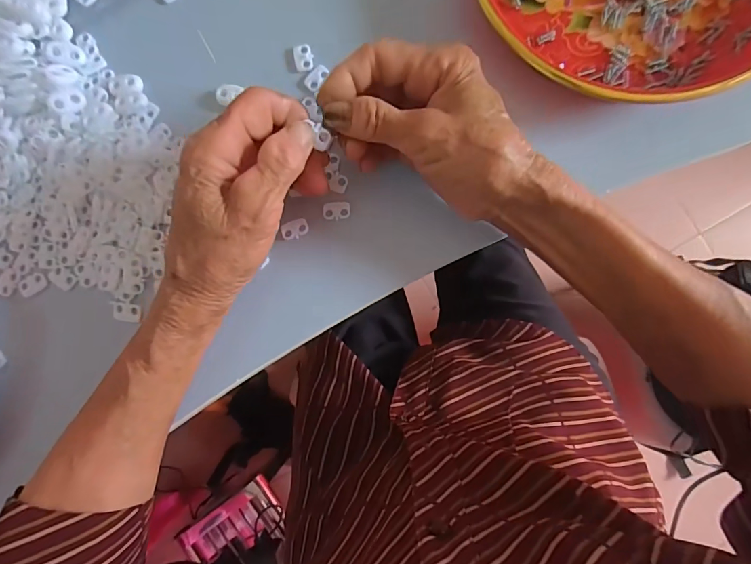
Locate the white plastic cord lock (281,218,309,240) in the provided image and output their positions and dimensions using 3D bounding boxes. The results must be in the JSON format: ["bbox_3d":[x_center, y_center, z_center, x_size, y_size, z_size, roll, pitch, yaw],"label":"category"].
[{"bbox_3d":[-0.053,-0.035,0.273,0.018,0.004,0.012,-16,86,1],"label":"white plastic cord lock"}]

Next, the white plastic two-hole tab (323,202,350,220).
[{"bbox_3d":[-0.026,-0.048,0.274,0.018,0.004,0.012,-2,87,2],"label":"white plastic two-hole tab"}]

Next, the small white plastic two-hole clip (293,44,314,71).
[{"bbox_3d":[-0.050,-0.154,0.282,0.013,0.004,0.018,-13,86,1],"label":"small white plastic two-hole clip"}]

